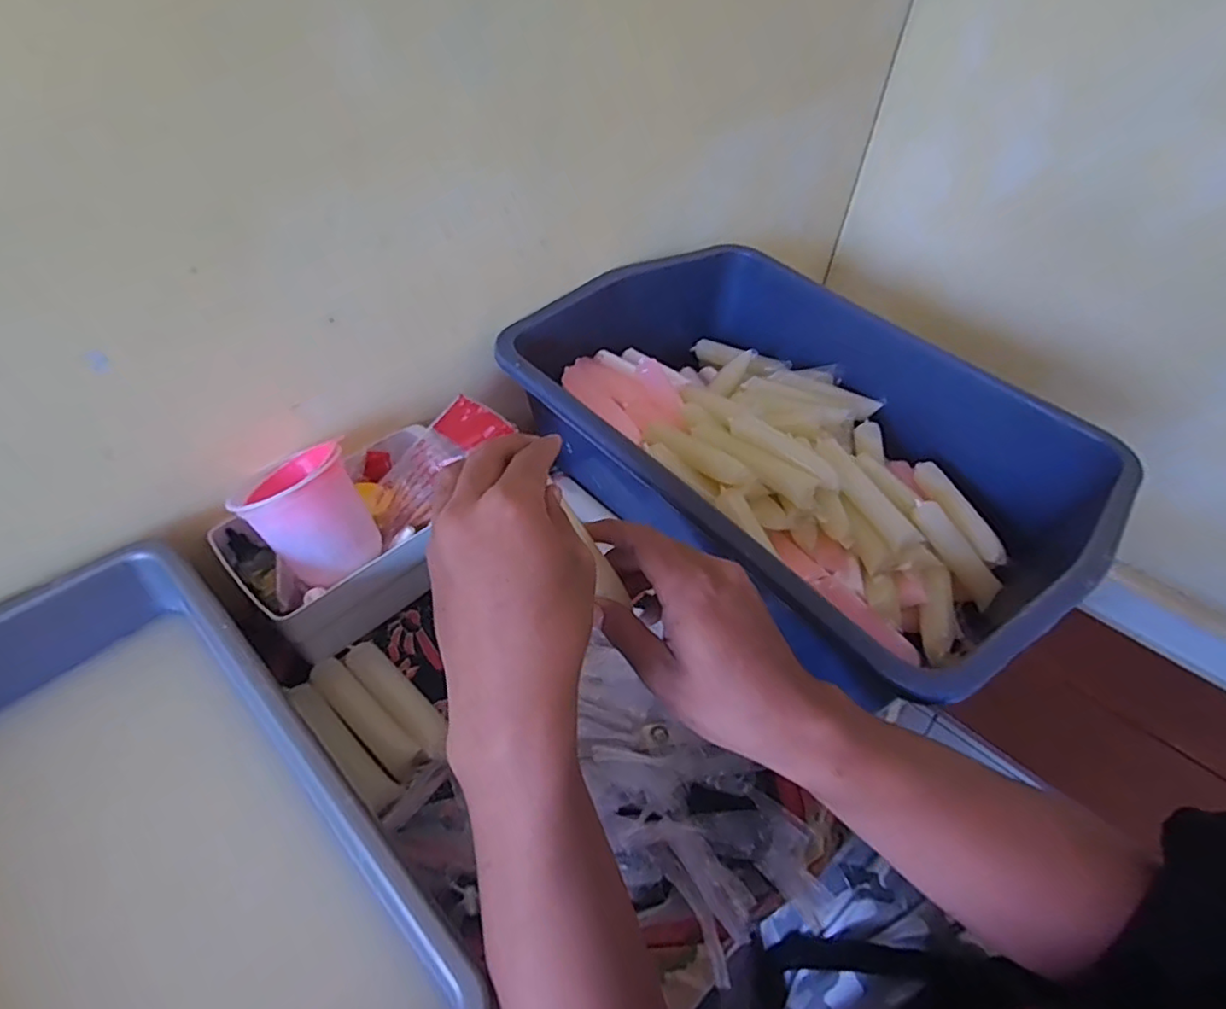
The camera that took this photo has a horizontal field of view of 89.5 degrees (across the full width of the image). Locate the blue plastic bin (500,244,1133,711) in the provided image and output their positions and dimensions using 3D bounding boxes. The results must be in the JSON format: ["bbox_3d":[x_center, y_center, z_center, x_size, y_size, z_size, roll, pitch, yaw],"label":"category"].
[{"bbox_3d":[0.148,-0.068,0.594,0.349,0.122,0.525,-33,58,-28],"label":"blue plastic bin"}]

